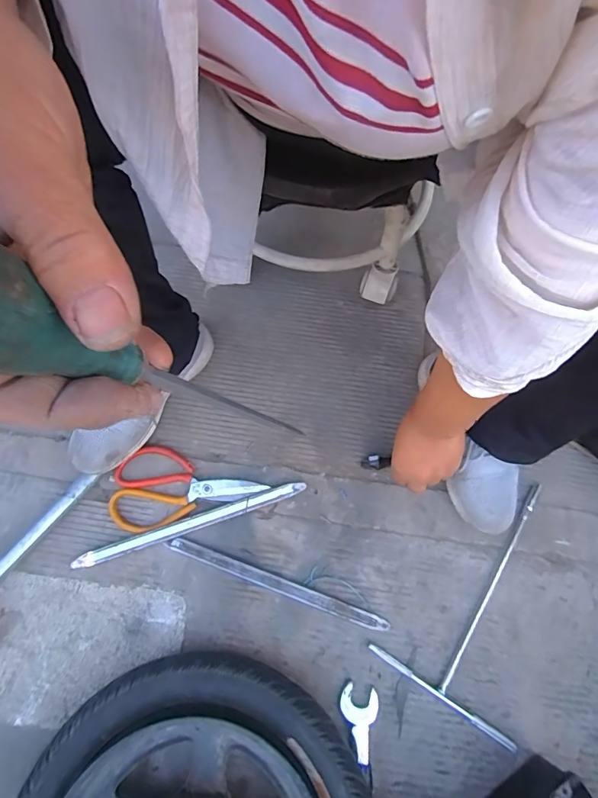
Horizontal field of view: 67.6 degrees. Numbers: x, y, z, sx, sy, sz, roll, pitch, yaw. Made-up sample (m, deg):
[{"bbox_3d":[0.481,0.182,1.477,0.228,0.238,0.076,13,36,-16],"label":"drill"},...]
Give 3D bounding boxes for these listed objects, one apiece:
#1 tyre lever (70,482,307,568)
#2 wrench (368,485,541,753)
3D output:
[{"bbox_3d":[-0.132,0.157,0.558,0.287,0.014,0.023,-18,71,-8],"label":"tyre lever"},{"bbox_3d":[0.235,0.229,0.543,0.179,0.011,0.280,32,72,10],"label":"wrench"}]

